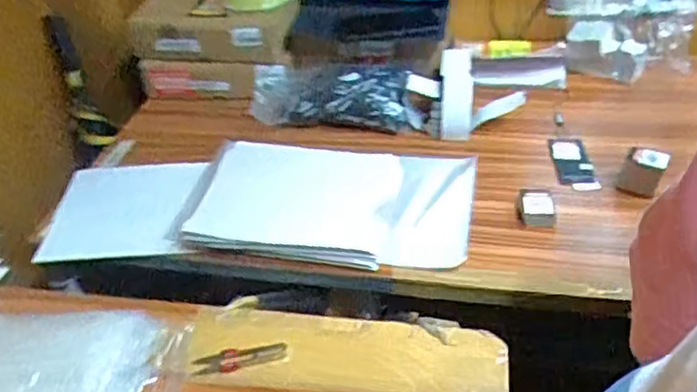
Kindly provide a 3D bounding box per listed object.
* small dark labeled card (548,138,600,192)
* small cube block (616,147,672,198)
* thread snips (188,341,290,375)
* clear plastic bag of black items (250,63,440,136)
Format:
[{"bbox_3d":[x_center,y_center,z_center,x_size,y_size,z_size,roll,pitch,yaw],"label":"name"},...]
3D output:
[{"bbox_3d":[0.343,-0.051,0.987,0.057,0.009,0.135,-1,39,5],"label":"small dark labeled card"},{"bbox_3d":[0.414,-0.033,0.907,0.056,0.064,0.043,16,43,24],"label":"small cube block"},{"bbox_3d":[-0.121,0.181,0.719,0.104,0.007,0.027,-7,39,-3],"label":"thread snips"},{"bbox_3d":[-0.005,-0.168,1.099,0.309,0.085,0.114,1,39,7],"label":"clear plastic bag of black items"}]

